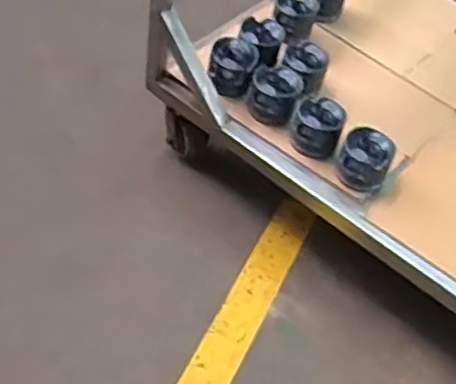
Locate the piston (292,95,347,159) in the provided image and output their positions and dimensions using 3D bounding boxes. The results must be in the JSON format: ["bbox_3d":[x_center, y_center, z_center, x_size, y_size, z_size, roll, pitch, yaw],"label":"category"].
[{"bbox_3d":[0.163,-0.120,1.282,0.090,0.081,0.103,15,50,4],"label":"piston"}]

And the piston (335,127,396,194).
[{"bbox_3d":[0.241,-0.054,1.241,0.091,0.080,0.088,22,51,10],"label":"piston"}]

